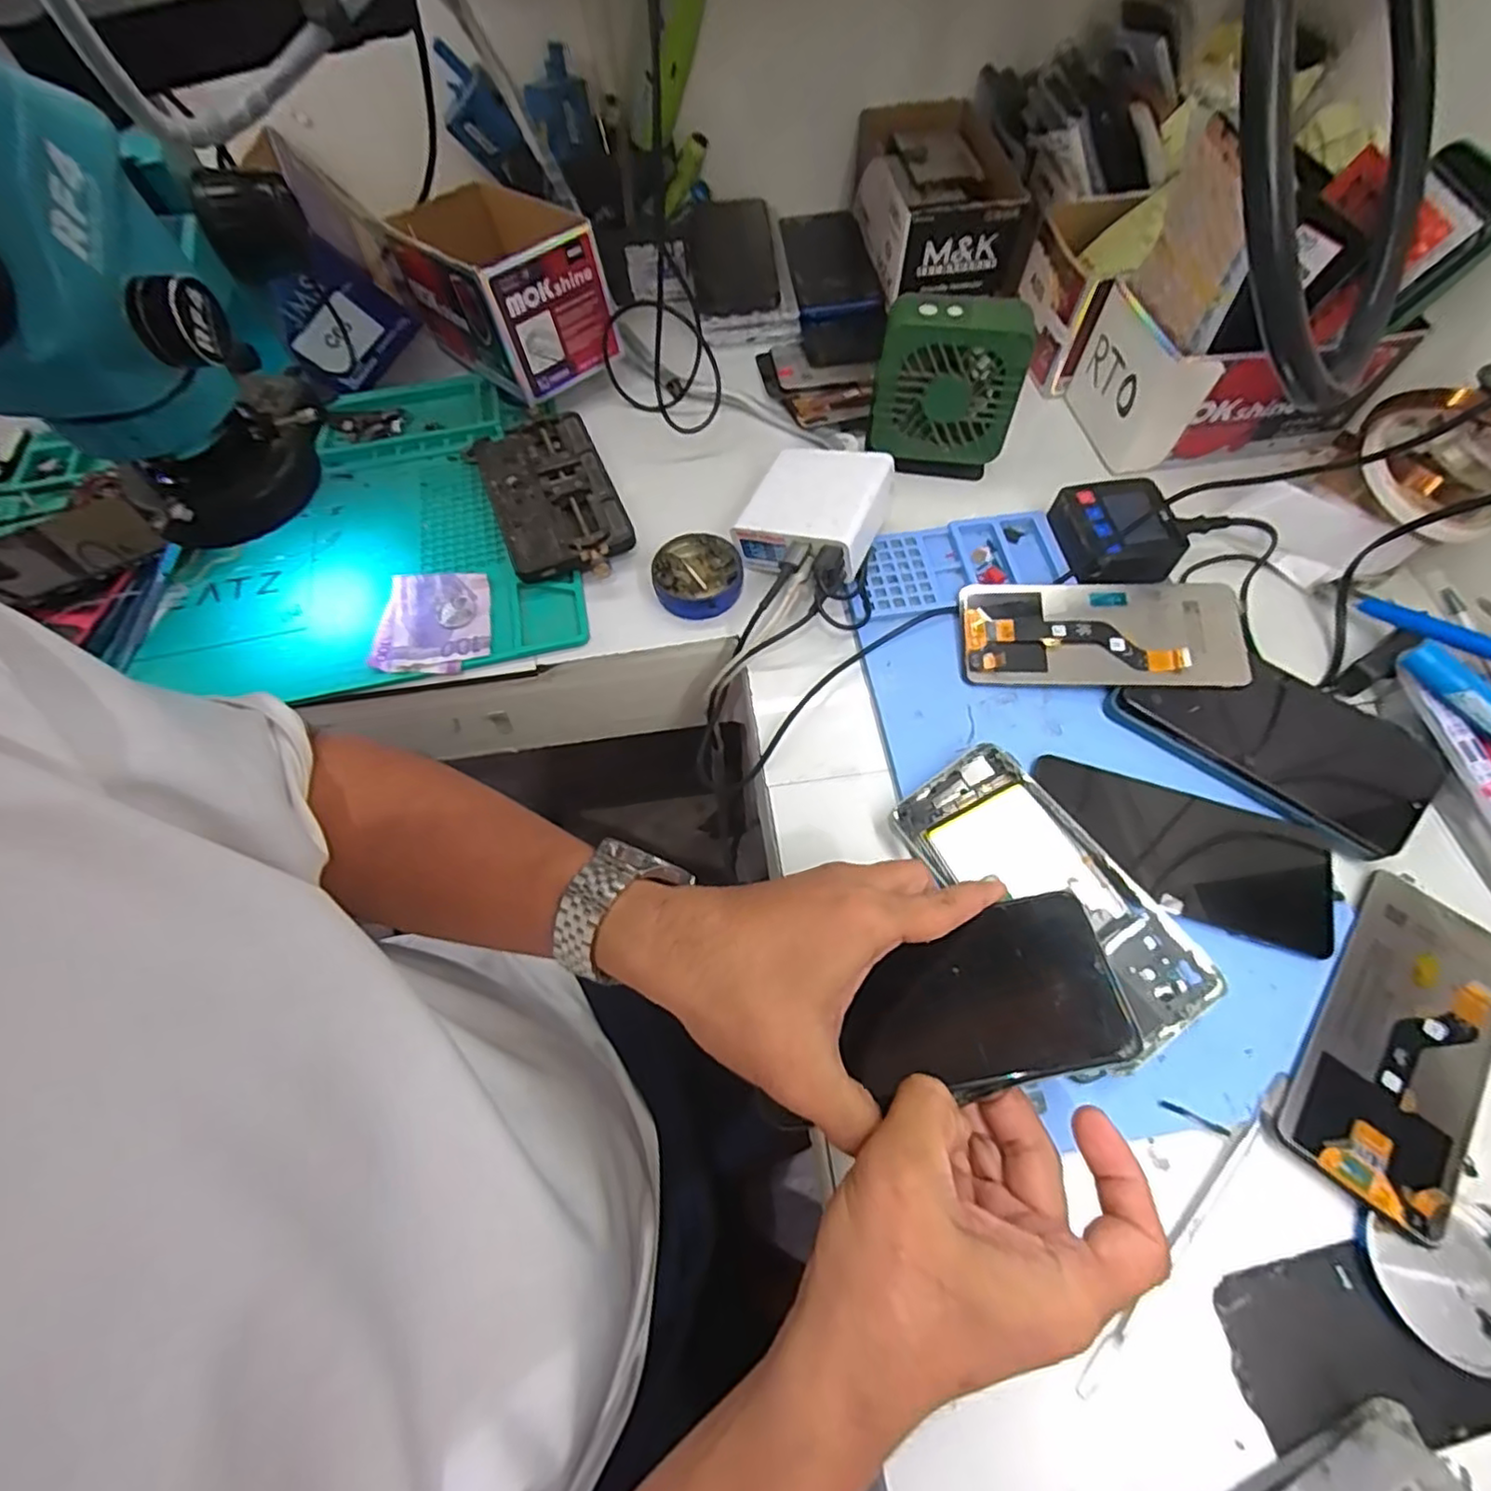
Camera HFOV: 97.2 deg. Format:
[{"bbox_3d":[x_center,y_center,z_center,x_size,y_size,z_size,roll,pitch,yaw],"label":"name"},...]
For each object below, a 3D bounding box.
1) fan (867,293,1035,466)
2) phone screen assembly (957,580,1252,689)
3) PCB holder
[{"bbox_3d":[0.138,-0.249,0.458,0.095,0.101,0.041,5,66,6],"label":"fan"},{"bbox_3d":[0.222,-0.071,0.415,0.164,0.007,0.073,2,68,9],"label":"phone screen assembly"},{"bbox_3d":[-0.142,-0.186,0.483,0.087,0.023,0.170,-24,66,-8],"label":"PCB holder"}]

